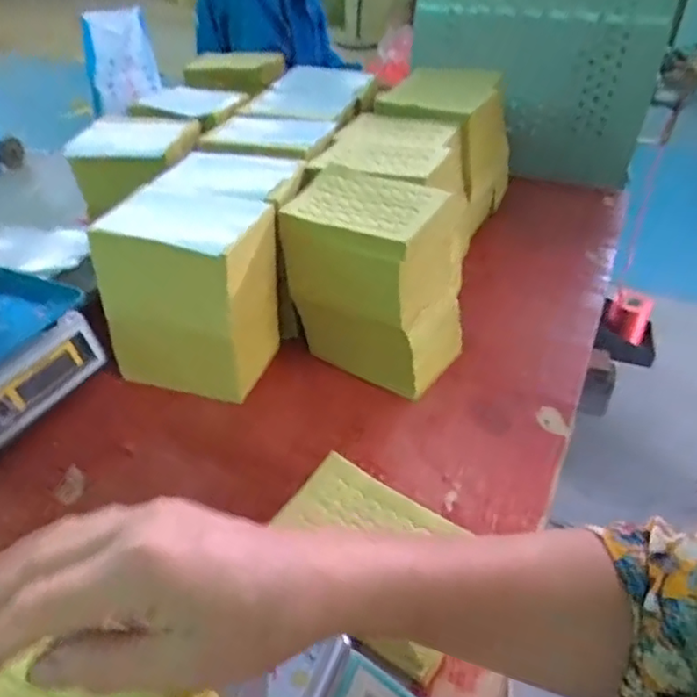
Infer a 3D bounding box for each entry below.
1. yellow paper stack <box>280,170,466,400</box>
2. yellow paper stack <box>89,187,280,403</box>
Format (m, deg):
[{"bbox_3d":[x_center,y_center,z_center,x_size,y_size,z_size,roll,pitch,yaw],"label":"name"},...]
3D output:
[{"bbox_3d":[0.036,-0.083,0.735,0.189,0.202,0.131,22,43,25],"label":"yellow paper stack"},{"bbox_3d":[-0.178,-0.058,0.713,0.182,0.199,0.127,12,39,13],"label":"yellow paper stack"}]

